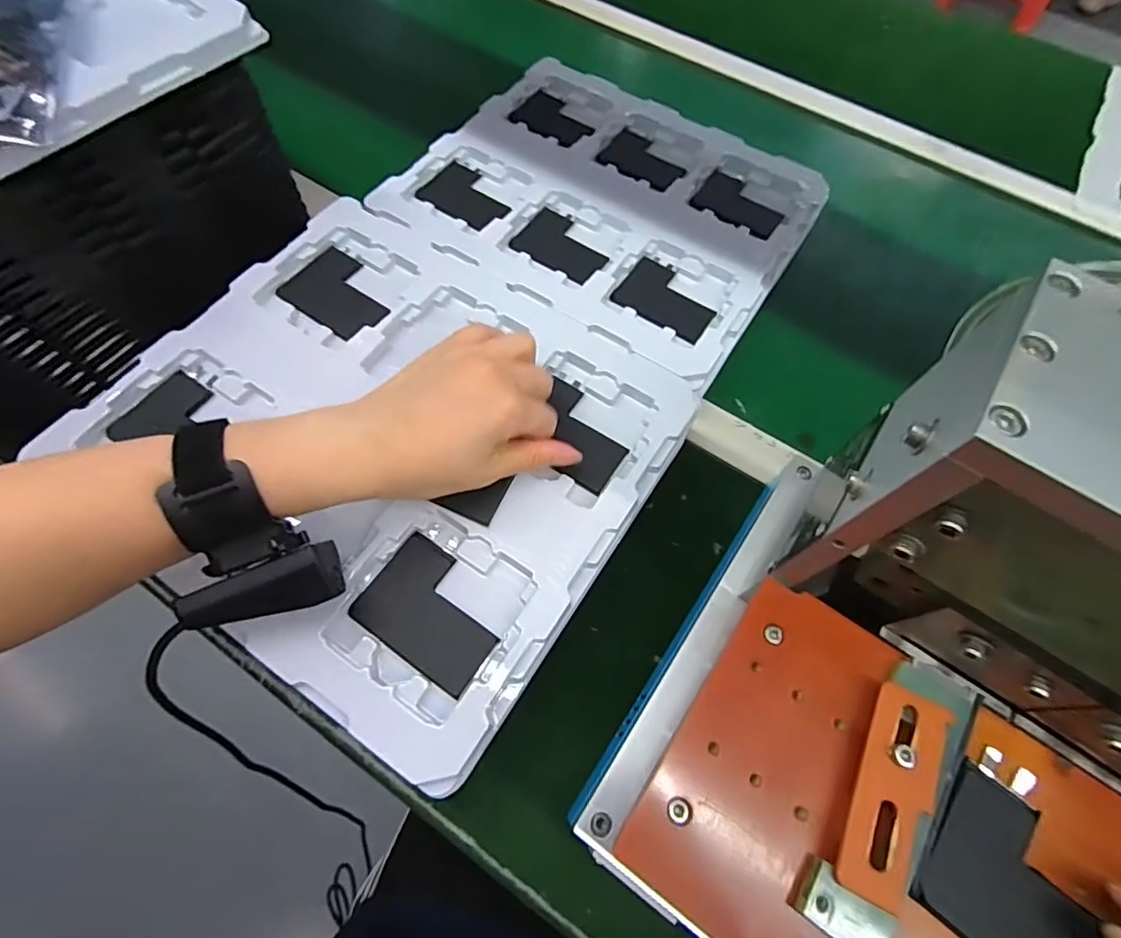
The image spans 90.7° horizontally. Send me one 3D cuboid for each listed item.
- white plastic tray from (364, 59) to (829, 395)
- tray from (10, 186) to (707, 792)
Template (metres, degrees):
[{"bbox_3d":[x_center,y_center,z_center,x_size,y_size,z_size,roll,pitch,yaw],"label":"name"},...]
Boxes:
[{"bbox_3d":[0.044,-0.236,0.485,0.313,0.020,0.275,31,67,11],"label":"white plastic tray"},{"bbox_3d":[-0.107,-0.023,0.357,0.319,0.039,0.288,32,67,12],"label":"tray"}]

